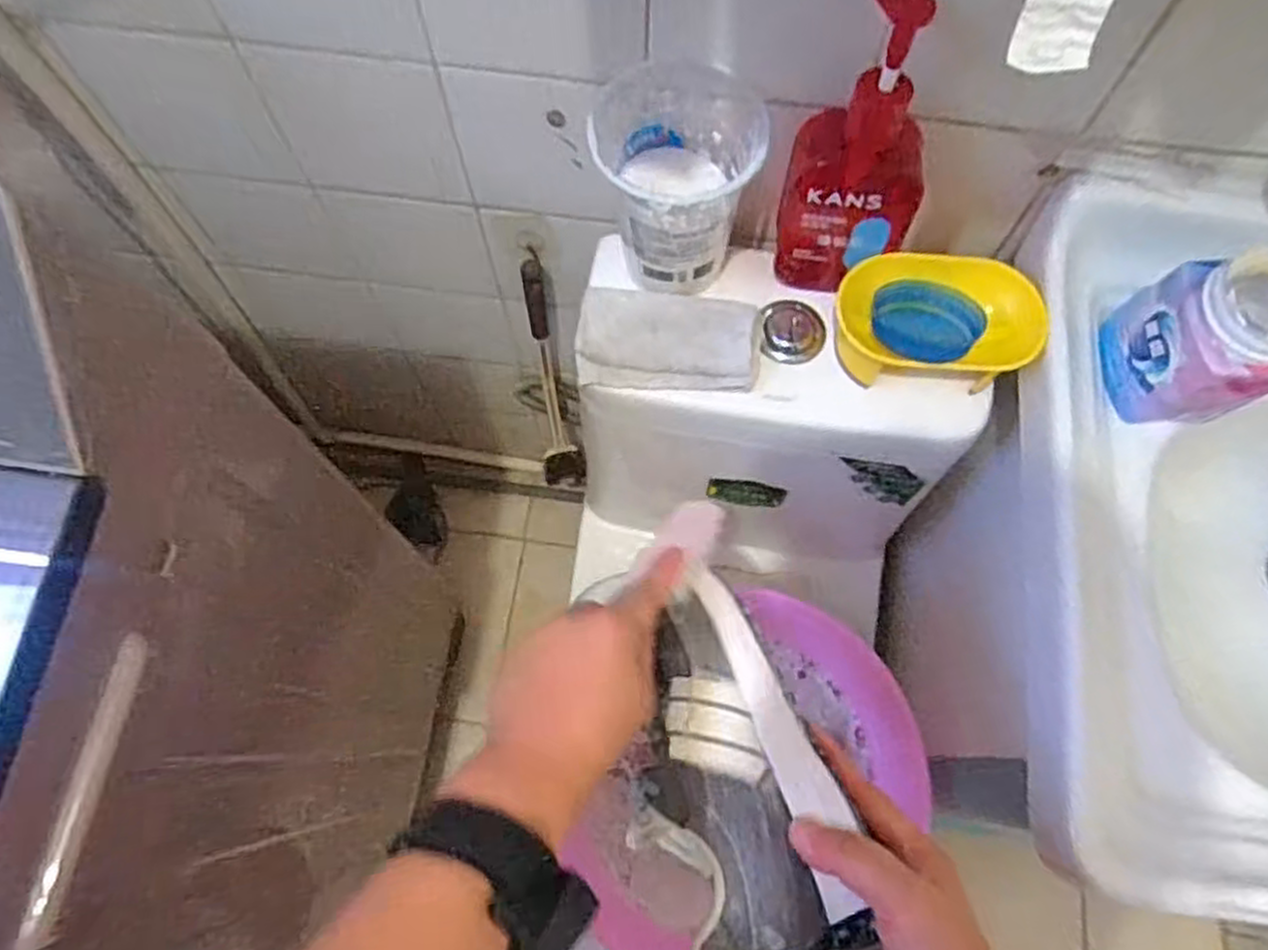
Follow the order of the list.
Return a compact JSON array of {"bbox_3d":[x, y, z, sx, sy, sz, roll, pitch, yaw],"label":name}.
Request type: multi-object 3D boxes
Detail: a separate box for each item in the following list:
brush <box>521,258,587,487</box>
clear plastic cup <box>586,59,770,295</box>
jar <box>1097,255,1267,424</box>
[{"bbox_3d":[-0.104,-0.097,0.943,0.051,0.433,0.079,-14,70,-5],"label":"brush"},{"bbox_3d":[0.033,-0.207,0.574,0.102,0.143,0.107,0,70,0],"label":"clear plastic cup"},{"bbox_3d":[0.398,-0.090,0.536,0.082,0.115,0.094,4,70,2],"label":"jar"}]

